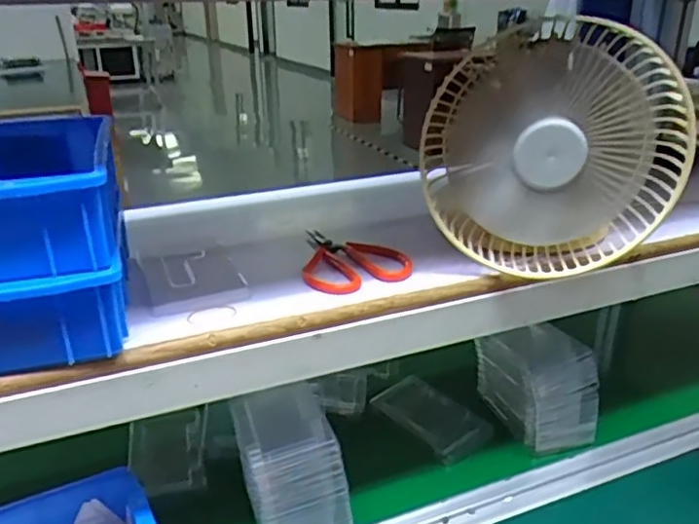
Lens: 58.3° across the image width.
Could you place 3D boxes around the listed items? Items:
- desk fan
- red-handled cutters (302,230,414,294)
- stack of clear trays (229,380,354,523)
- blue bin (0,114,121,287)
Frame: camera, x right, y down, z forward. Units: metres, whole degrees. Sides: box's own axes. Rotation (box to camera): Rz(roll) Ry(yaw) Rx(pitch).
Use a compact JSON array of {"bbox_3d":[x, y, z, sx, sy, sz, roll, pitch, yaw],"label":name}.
[{"bbox_3d":[0.160,-0.088,0.509,0.199,0.183,0.088,1,23,3],"label":"desk fan"},{"bbox_3d":[0.004,-0.005,0.548,0.089,0.008,0.119,-2,25,-6],"label":"red-handled cutters"},{"bbox_3d":[-0.056,0.181,0.555,0.083,0.118,0.115,-8,26,-18],"label":"stack of clear trays"},{"bbox_3d":[-0.237,-0.053,0.441,0.131,0.061,0.208,-7,24,-15],"label":"blue bin"}]

